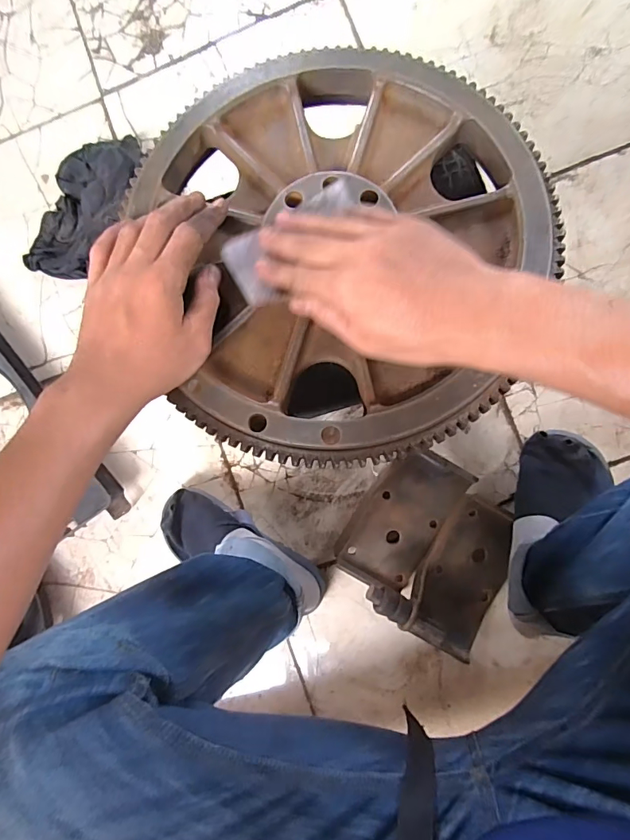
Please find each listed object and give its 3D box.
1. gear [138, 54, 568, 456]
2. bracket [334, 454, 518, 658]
[{"bbox_3d":[0.026,-0.127,0.321,0.276,0.048,0.304,-15,87,6],"label":"gear"},{"bbox_3d":[0.160,0.172,0.607,0.219,0.067,0.215,31,92,6],"label":"bracket"}]

